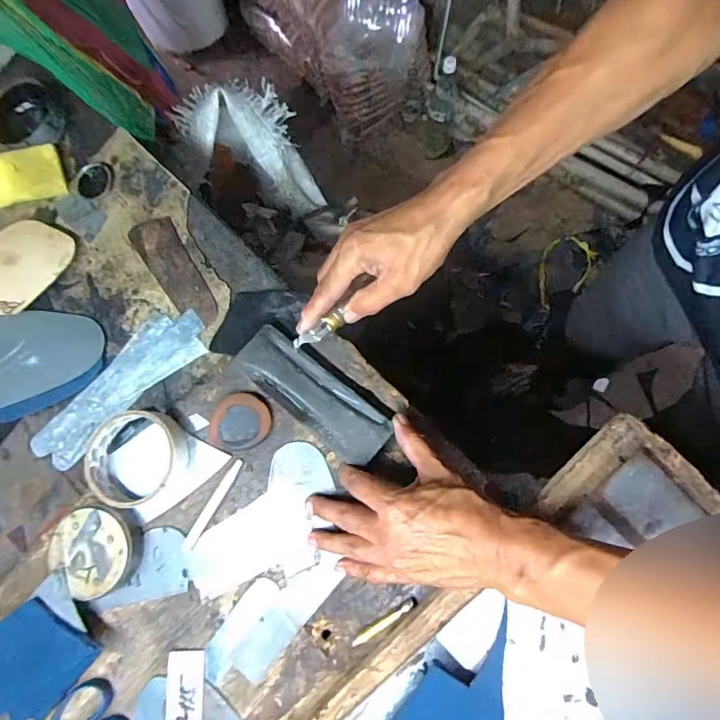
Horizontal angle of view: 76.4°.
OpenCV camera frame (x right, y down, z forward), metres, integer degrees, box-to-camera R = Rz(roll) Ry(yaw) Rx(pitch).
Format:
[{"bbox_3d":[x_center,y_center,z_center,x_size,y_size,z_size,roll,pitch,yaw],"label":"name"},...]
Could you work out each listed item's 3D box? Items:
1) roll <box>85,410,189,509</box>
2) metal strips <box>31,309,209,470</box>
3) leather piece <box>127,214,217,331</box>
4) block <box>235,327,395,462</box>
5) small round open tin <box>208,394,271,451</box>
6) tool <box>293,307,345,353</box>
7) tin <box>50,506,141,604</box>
[{"bbox_3d":[-0.202,0.086,0.412,0.087,0.034,0.075,-42,79,-10],"label":"roll"},{"bbox_3d":[-0.241,0.023,0.457,0.200,0.006,0.065,-40,77,-3],"label":"metal strips"},{"bbox_3d":[-0.190,-0.093,0.472,0.045,0.004,0.139,-37,78,5],"label":"leather piece"},{"bbox_3d":[-0.043,0.031,0.404,0.148,0.020,0.053,38,79,10],"label":"block"},{"bbox_3d":[-0.108,0.055,0.410,0.055,0.012,0.049,-8,75,-2],"label":"small round open tin"},{"bbox_3d":[-0.036,-0.025,0.402,0.054,0.010,0.012,-32,77,4],"label":"tool"},{"bbox_3d":[-0.231,0.166,0.397,0.073,0.024,0.073,0,75,0],"label":"tin"}]

